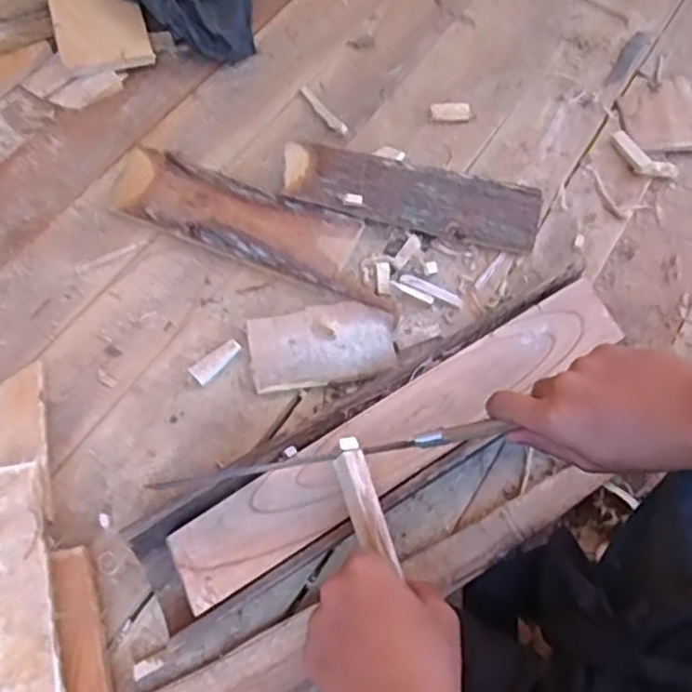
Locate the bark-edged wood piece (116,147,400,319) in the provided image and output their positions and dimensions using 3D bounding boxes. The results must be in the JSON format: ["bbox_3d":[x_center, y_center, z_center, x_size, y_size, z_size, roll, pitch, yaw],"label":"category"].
[{"bbox_3d":[-0.089,-0.116,0.671,0.302,0.020,0.080,23,64,12],"label":"bark-edged wood piece"}]

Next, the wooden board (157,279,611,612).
[{"bbox_3d":[0.047,0.065,0.526,0.375,0.017,0.066,-31,83,-12],"label":"wooden board"}]

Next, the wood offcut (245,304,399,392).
[{"bbox_3d":[-0.020,-0.001,0.605,0.121,0.012,0.072,-8,62,-5],"label":"wood offcut"}]

